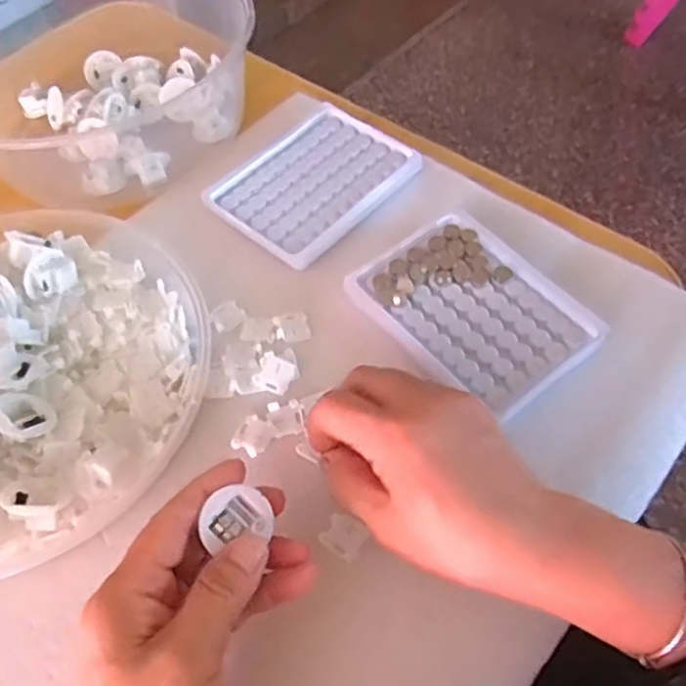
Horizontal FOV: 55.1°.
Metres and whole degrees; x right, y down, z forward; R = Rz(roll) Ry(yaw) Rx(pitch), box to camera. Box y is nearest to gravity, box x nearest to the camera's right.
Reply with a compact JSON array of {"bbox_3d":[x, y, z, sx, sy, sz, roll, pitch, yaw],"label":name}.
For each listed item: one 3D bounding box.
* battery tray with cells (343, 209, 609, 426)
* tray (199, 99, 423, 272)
[{"bbox_3d":[0.077,-0.019,0.395,0.094,0.014,0.127,-34,63,-19],"label":"battery tray with cells"},{"bbox_3d":[-0.021,-0.116,0.464,0.101,0.007,0.134,37,66,22],"label":"tray"}]

